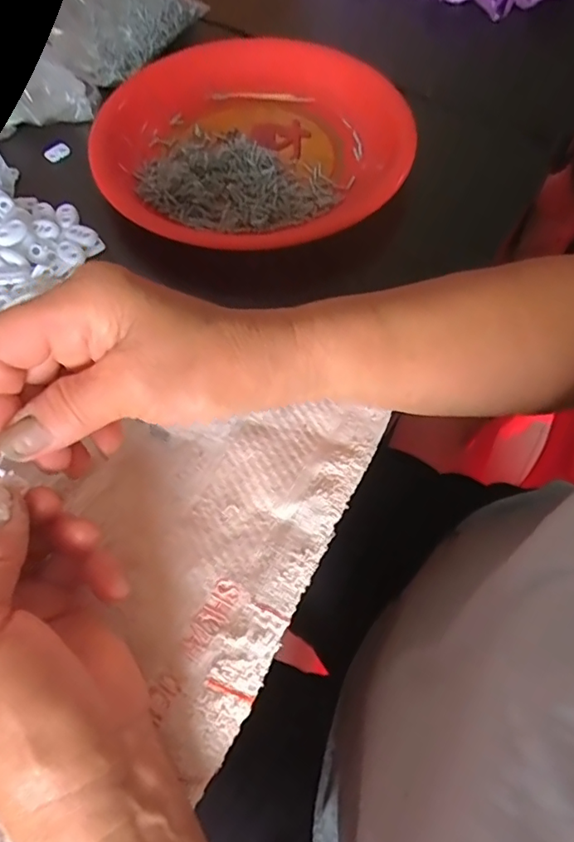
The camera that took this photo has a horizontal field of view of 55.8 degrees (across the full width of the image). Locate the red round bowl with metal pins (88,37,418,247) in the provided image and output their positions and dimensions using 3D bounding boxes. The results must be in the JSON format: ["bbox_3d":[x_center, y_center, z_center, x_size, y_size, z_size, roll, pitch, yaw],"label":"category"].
[{"bbox_3d":[-0.015,-0.203,0.387,0.194,0.034,0.219,30,66,15],"label":"red round bowl with metal pins"}]

